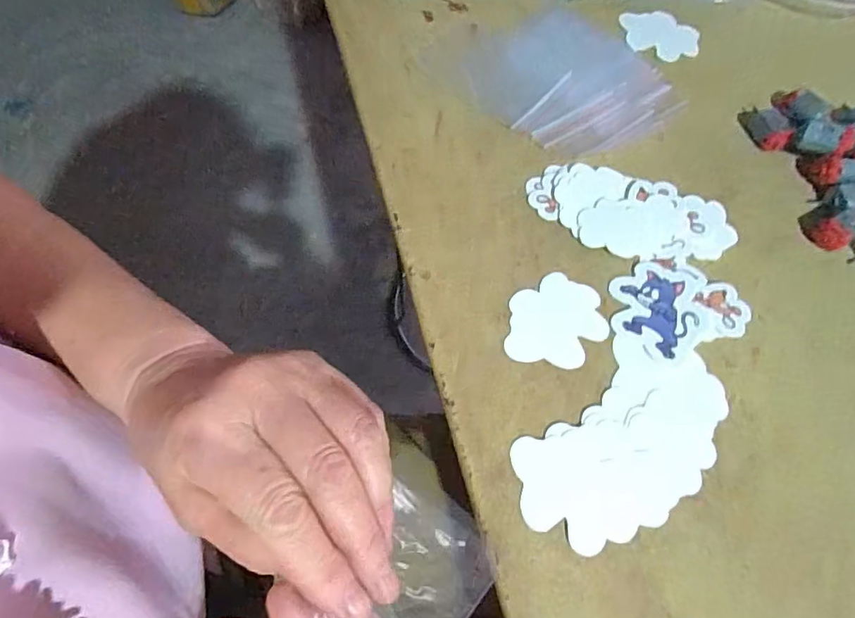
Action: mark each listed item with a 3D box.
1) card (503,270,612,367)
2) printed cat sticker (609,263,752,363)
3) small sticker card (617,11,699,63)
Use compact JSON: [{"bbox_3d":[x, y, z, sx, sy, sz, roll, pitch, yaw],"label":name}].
[{"bbox_3d":[0.075,0.006,0.300,0.054,0.004,0.057,9,64,5],"label":"card"},{"bbox_3d":[0.144,-0.002,0.302,0.073,0.004,0.057,-21,65,-10],"label":"printed cat sticker"},{"bbox_3d":[0.184,-0.216,0.409,0.059,0.004,0.052,2,65,-4],"label":"small sticker card"}]

